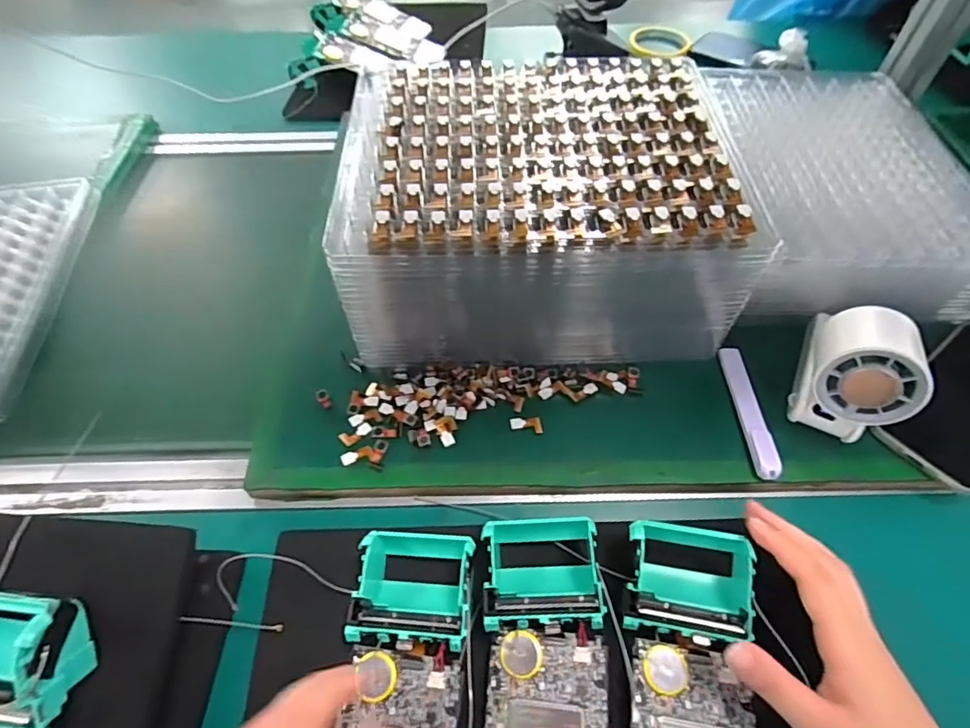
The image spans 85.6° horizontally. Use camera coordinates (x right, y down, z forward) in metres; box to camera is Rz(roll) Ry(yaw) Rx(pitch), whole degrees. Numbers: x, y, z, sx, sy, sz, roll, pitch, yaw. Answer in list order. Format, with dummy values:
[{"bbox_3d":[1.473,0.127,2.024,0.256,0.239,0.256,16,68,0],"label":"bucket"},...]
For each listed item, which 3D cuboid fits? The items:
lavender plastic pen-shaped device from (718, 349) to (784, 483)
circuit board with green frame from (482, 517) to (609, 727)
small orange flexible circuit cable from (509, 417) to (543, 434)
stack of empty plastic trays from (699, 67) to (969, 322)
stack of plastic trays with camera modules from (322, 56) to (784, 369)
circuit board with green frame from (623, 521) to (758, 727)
[{"bbox_3d":[0.199,0.032,0.396,0.015,0.012,0.114,2,55,-2],"label":"lavender plastic pen-shaped device"},{"bbox_3d":[0.036,0.181,0.293,0.075,0.043,0.193,2,55,-2],"label":"circuit board with green frame"},{"bbox_3d":[0.031,0.046,0.395,0.024,0.004,0.011,3,55,-1],"label":"small orange flexible circuit cable"},{"bbox_3d":[0.328,-0.168,0.503,0.200,0.082,0.285,4,55,-1],"label":"stack of empty plastic trays"},{"bbox_3d":[0.036,-0.122,0.431,0.277,0.144,0.210,-1,55,-4],"label":"stack of plastic trays with camera modules"},{"bbox_3d":[0.114,0.194,0.294,0.073,0.041,0.194,8,65,2],"label":"circuit board with green frame"}]

